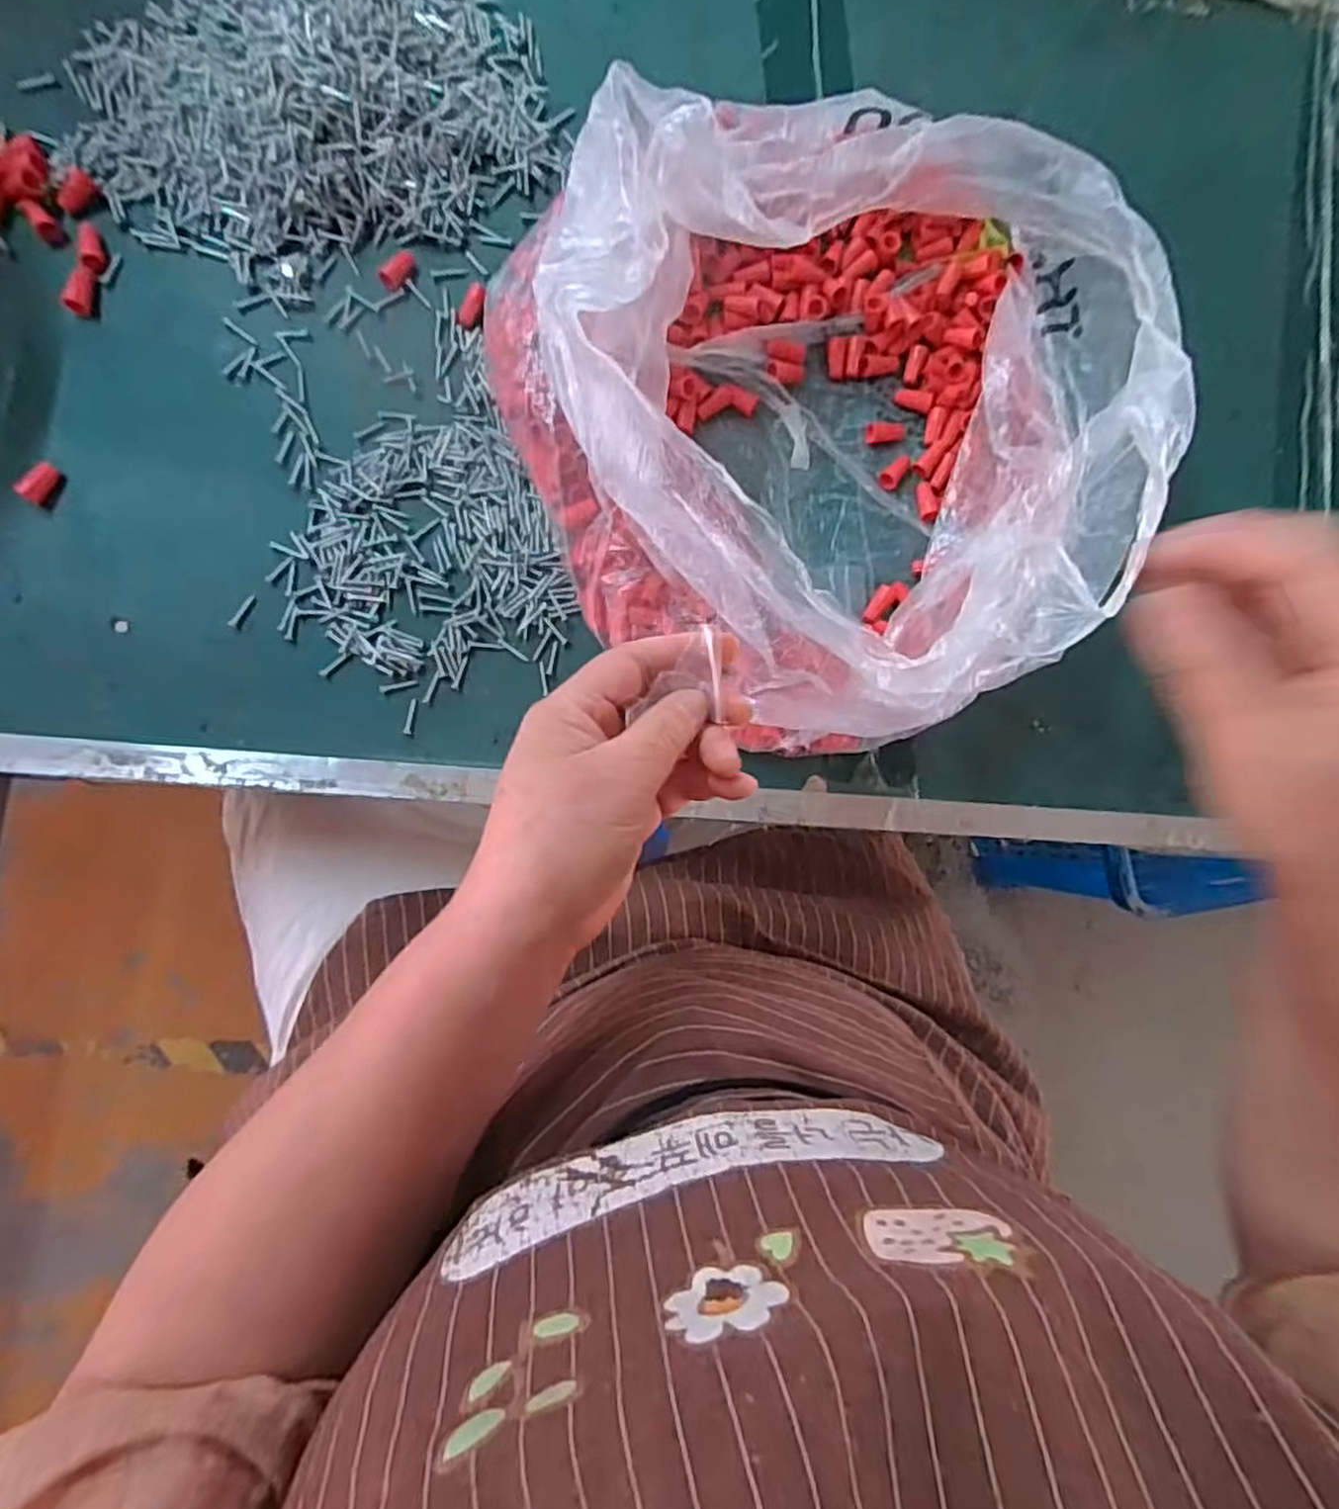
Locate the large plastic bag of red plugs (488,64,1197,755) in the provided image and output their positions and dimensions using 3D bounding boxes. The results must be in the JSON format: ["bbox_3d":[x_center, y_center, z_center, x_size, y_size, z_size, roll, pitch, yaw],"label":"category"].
[{"bbox_3d":[0.098,-0.195,0.392,0.341,0.125,0.348,-42,92,-7],"label":"large plastic bag of red plugs"}]

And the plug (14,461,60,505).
[{"bbox_3d":[-0.338,-0.146,0.397,0.012,0.012,0.022,29,84,-4],"label":"plug"}]

